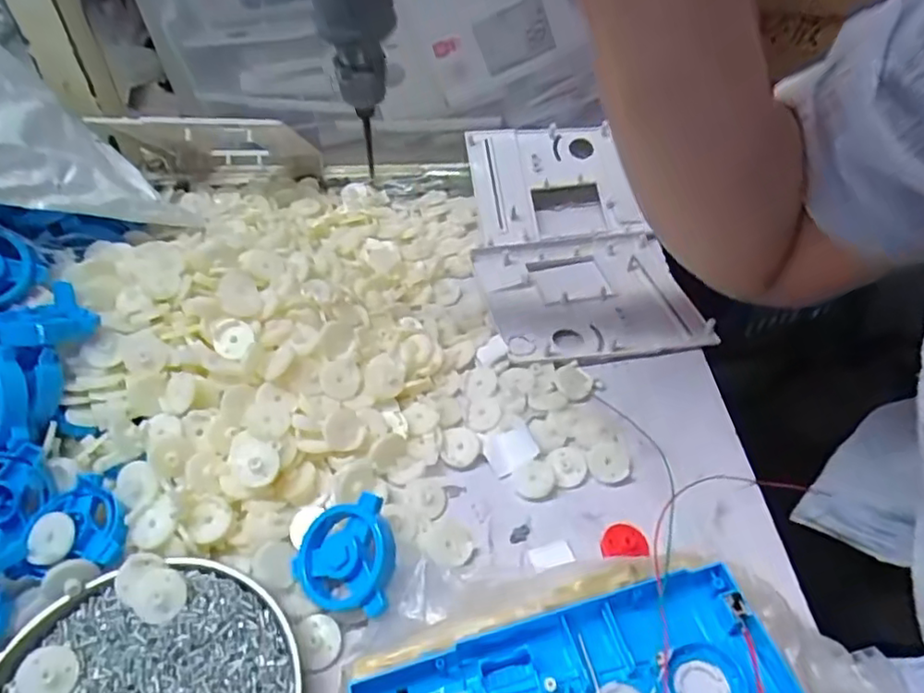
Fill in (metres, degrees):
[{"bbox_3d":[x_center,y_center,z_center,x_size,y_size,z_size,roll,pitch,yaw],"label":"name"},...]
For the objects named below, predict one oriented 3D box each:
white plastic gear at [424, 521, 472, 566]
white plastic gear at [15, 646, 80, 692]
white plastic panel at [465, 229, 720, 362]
[{"bbox_3d":[-0.007,0.101,0.331,0.024,0.007,0.027,-9,45,-7],"label":"white plastic gear"},{"bbox_3d":[-0.179,0.142,0.276,0.023,0.004,0.023,9,59,-16],"label":"white plastic gear"},{"bbox_3d":[0.090,-0.040,0.460,0.145,0.015,0.123,-7,45,-5],"label":"white plastic panel"}]

